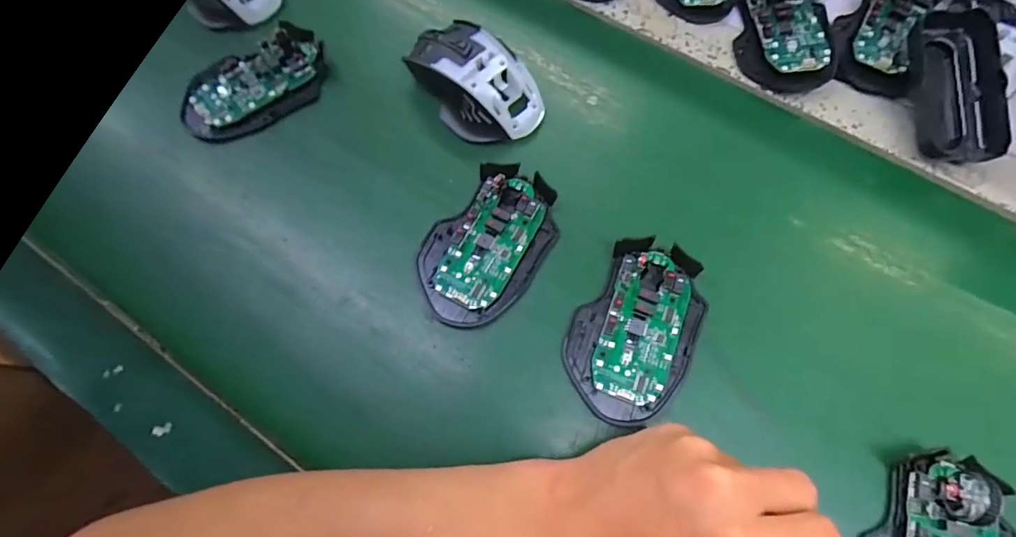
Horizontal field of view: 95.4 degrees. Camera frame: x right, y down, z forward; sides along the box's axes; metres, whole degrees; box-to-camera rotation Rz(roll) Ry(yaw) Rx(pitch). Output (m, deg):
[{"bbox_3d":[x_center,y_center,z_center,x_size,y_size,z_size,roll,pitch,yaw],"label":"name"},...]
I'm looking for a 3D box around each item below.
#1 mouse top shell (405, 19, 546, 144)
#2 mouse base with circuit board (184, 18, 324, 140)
[{"bbox_3d":[-0.027,-0.143,0.345,0.064,0.031,0.107,-38,74,-11],"label":"mouse top shell"},{"bbox_3d":[-0.197,-0.144,0.361,0.112,0.026,0.069,-31,73,-9],"label":"mouse base with circuit board"}]

